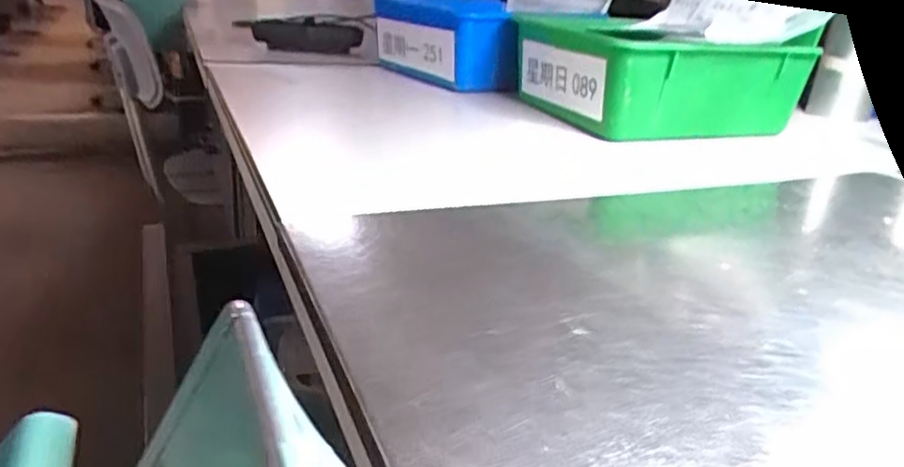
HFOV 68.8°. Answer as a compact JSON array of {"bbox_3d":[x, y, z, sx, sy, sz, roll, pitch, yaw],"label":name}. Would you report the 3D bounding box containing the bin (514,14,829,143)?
[{"bbox_3d":[0.144,-0.123,0.508,0.159,0.062,0.167,-6,25,-23],"label":"bin"}]

